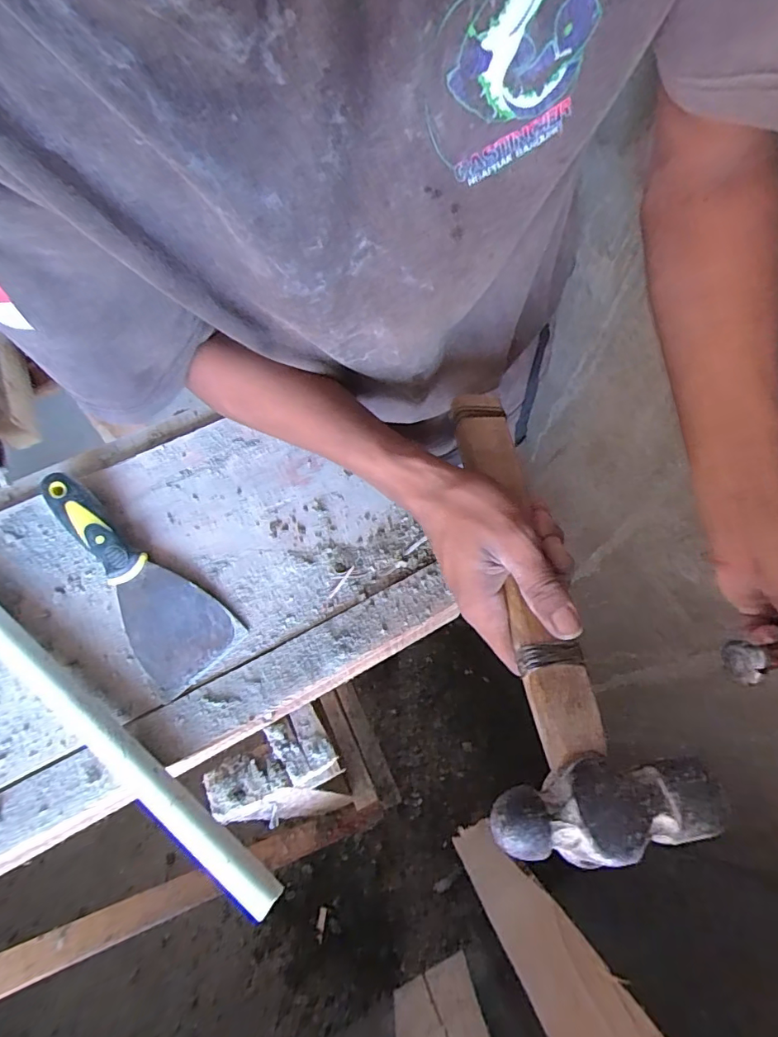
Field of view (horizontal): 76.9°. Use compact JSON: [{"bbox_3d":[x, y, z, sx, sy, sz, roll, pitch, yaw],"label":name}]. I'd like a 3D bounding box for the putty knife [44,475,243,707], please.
[{"bbox_3d":[-0.195,0.038,0.367,0.069,0.035,0.187,-40,70,-16],"label":"putty knife"}]

